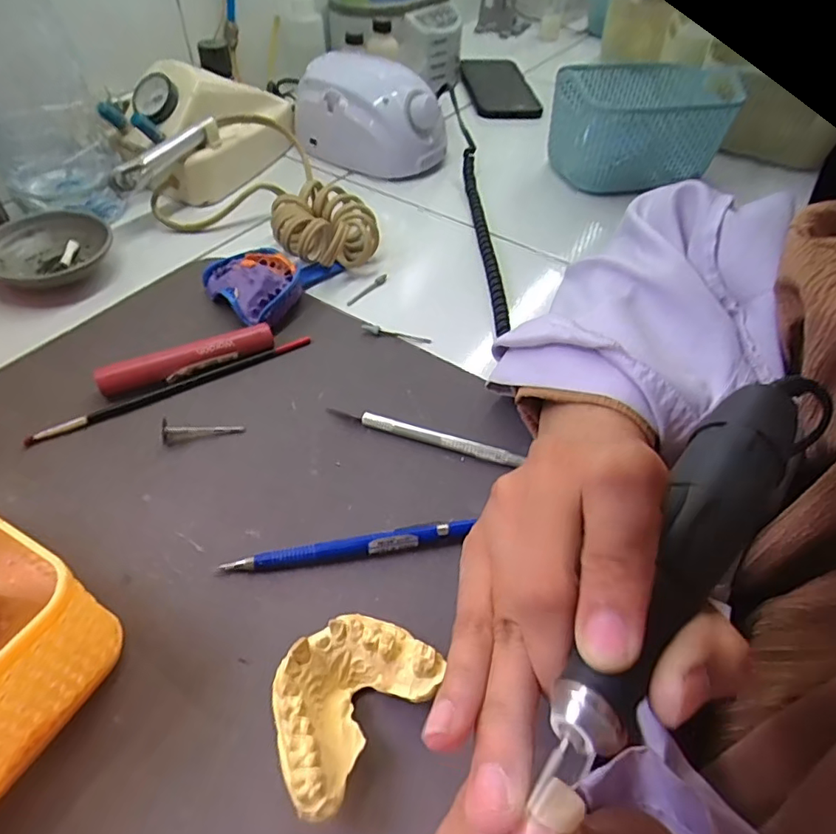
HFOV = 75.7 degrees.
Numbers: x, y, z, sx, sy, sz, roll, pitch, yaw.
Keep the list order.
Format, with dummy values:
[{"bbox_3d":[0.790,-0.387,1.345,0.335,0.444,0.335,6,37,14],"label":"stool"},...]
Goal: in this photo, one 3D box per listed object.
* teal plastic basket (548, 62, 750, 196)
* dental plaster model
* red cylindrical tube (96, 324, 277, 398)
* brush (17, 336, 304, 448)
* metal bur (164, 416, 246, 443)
[{"bbox_3d":[0.223,-0.298,0.541,0.168,0.087,0.129,-14,51,-16],"label":"teal plastic basket"},{"bbox_3d":[-0.029,0.112,0.216,0.049,0.026,0.068,36,56,25],"label":"dental plaster model"},{"bbox_3d":[-0.144,-0.035,0.341,0.106,0.019,0.013,-18,52,-19],"label":"red cylindrical tube"},{"bbox_3d":[-0.147,-0.020,0.333,0.171,0.004,0.009,-23,54,-22],"label":"brush"},{"bbox_3d":[-0.124,0.008,0.309,0.043,0.009,0.013,-1,49,-5],"label":"metal bur"}]

